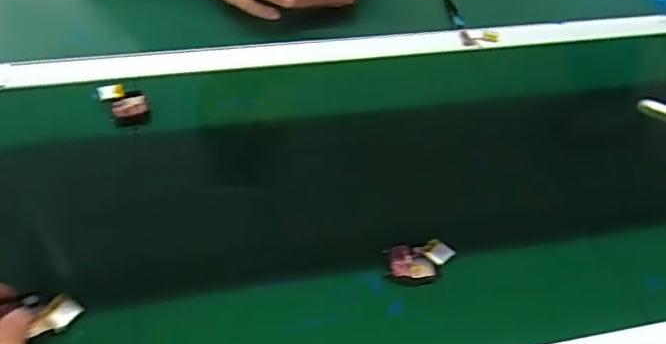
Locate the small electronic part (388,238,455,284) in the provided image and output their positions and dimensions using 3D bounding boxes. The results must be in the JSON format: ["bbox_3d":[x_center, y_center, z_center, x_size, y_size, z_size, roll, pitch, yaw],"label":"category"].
[{"bbox_3d":[0.077,0.079,0.492,0.057,0.013,0.036,-8,46,-12],"label":"small electronic part"}]

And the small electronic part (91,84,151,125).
[{"bbox_3d":[-0.227,-0.071,0.620,0.051,0.029,0.046,-19,49,-21],"label":"small electronic part"}]

